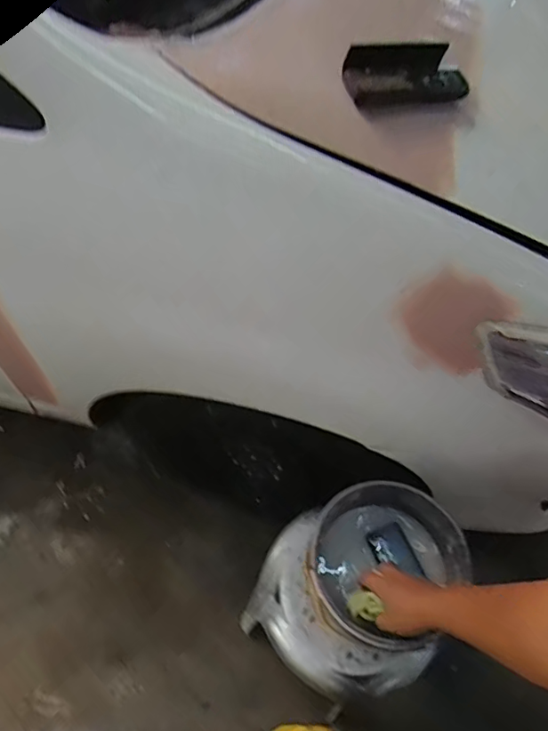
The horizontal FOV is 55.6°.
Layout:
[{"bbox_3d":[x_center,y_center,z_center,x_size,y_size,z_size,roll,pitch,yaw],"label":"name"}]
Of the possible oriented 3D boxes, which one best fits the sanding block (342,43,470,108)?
[{"bbox_3d":[0.162,-0.354,0.627,0.162,0.061,0.062,-9,60,-21],"label":"sanding block"}]

